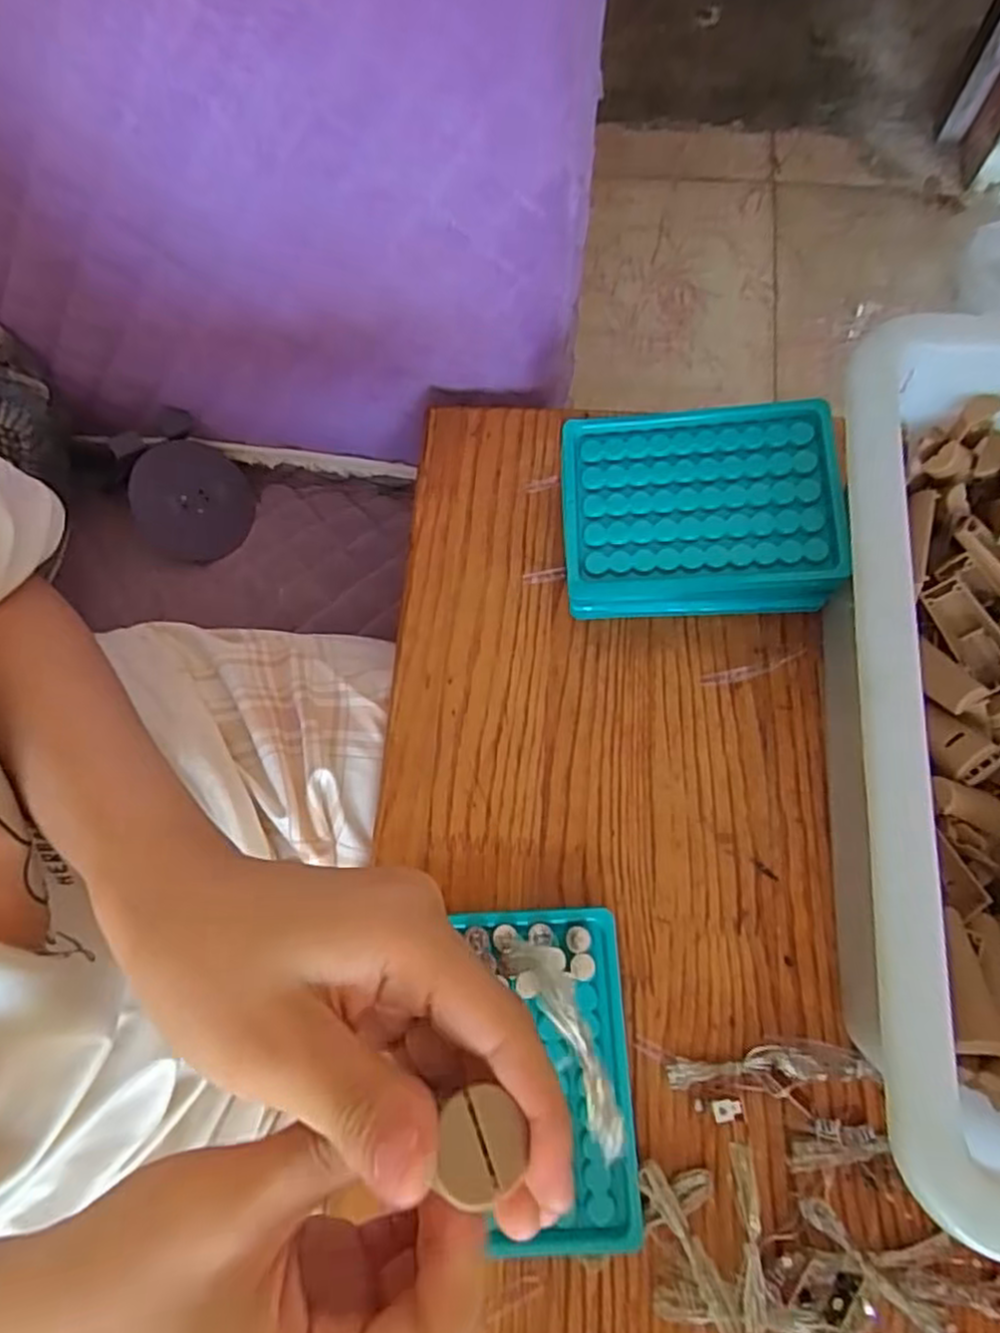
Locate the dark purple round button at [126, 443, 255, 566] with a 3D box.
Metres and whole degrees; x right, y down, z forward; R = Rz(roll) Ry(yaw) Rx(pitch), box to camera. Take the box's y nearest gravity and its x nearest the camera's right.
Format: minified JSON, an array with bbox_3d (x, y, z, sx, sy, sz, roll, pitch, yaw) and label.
[{"bbox_3d":[-0.218,-0.116,0.511,0.079,0.017,0.081,-6,102,-29],"label":"dark purple round button"}]

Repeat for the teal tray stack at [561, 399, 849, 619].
[{"bbox_3d":[0.098,-0.076,0.373,0.129,0.061,0.092,0,73,3],"label":"teal tray stack"}]

